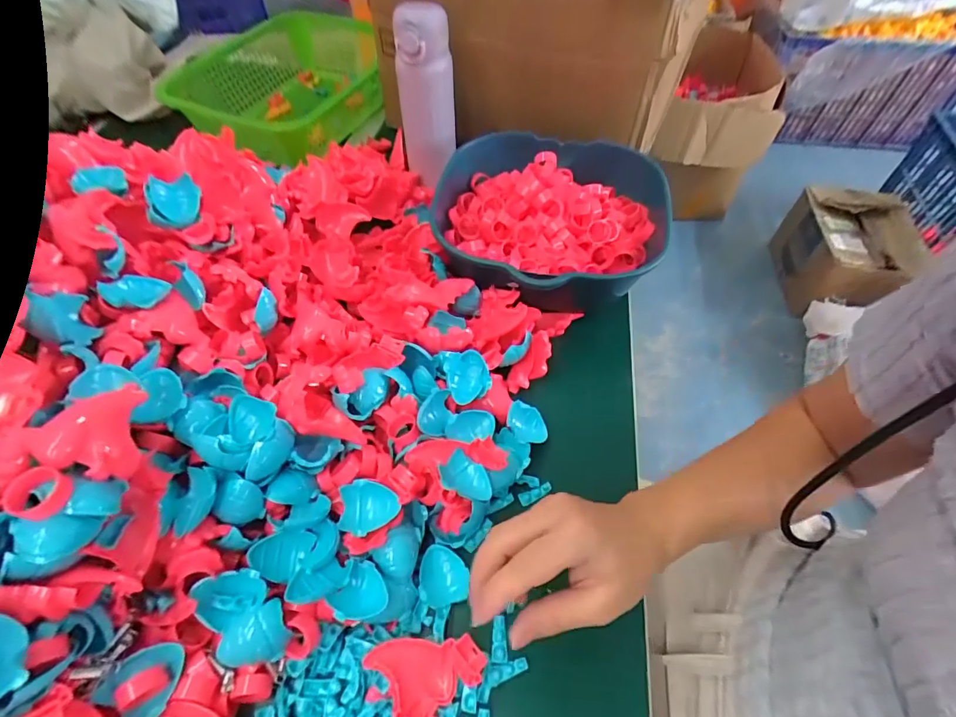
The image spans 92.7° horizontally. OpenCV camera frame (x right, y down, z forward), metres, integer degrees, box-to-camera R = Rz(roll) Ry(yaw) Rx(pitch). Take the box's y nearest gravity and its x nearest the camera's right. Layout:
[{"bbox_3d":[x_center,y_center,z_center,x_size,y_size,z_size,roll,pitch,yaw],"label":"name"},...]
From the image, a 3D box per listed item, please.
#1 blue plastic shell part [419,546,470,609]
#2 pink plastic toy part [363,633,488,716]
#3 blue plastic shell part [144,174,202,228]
[{"bbox_3d":[-0.026,0.170,0.357,0.037,0.011,0.041,4,54,1],"label":"blue plastic shell part"},{"bbox_3d":[-0.034,0.210,0.312,0.065,0.019,0.057,-30,60,-21],"label":"pink plastic toy part"},{"bbox_3d":[-0.272,-0.139,0.407,0.040,0.013,0.050,-3,72,-26],"label":"blue plastic shell part"}]

